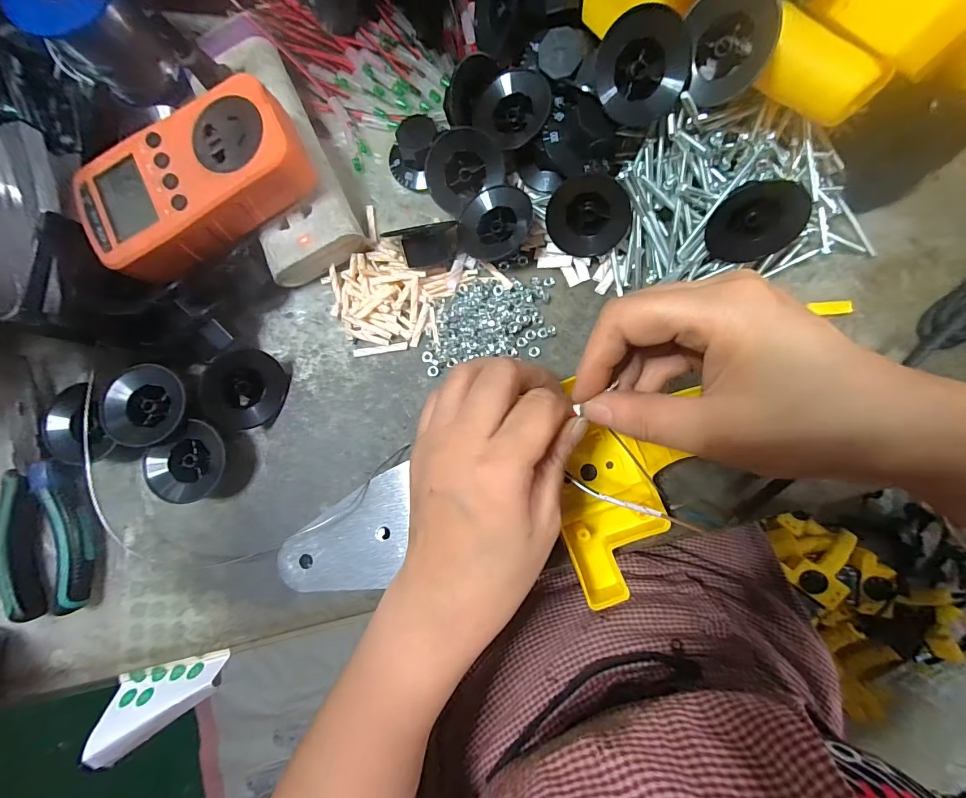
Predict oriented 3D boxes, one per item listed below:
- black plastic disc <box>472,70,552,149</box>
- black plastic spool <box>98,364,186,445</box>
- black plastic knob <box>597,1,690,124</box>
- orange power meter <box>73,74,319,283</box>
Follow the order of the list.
[{"bbox_3d":[0.019,-0.180,0.251,0.042,0.014,0.044,1,102,3],"label":"black plastic disc"},{"bbox_3d":[-0.204,0.003,0.246,0.045,0.012,0.046,13,85,3],"label":"black plastic spool"},{"bbox_3d":[0.085,-0.174,0.217,0.048,0.011,0.049,1,113,3],"label":"black plastic knob"},{"bbox_3d":[-0.165,-0.123,0.238,0.130,0.040,0.072,-24,84,0],"label":"orange power meter"}]

